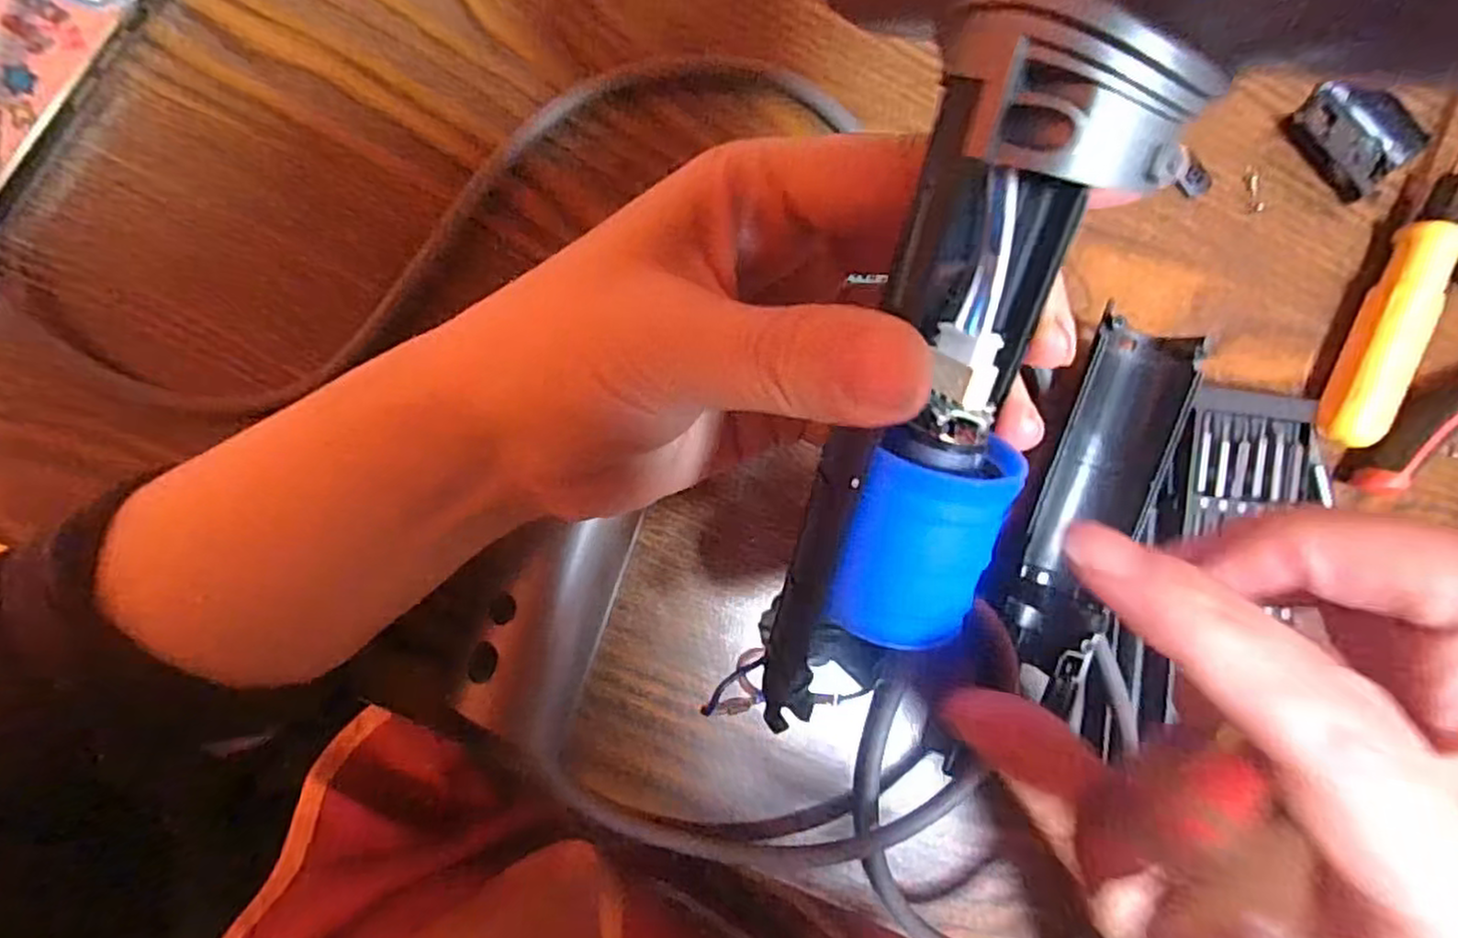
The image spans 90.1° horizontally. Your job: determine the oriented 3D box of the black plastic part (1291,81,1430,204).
[{"bbox_3d":[0.227,-0.121,0.265,0.034,0.012,0.040,-43,95,-6],"label":"black plastic part"}]

